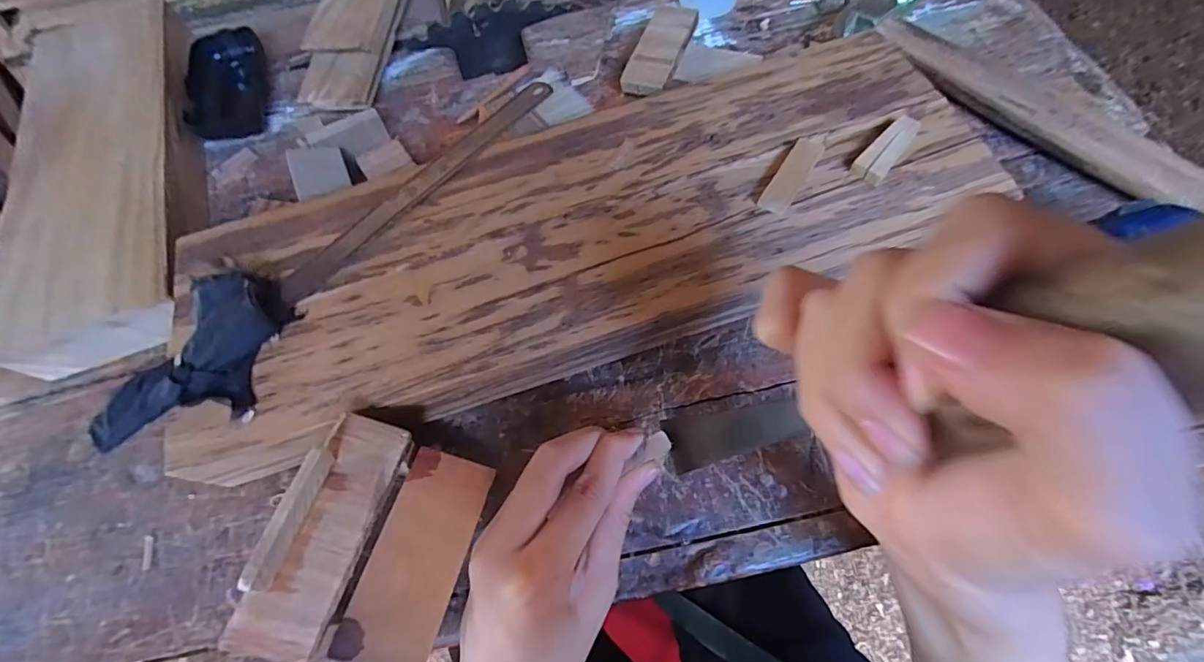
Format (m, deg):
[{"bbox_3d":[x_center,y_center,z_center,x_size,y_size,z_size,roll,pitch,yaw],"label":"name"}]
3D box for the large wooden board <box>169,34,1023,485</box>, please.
[{"bbox_3d":[-0.011,-0.059,0.292,0.437,0.030,0.149,-18,67,-3],"label":"large wooden board"}]

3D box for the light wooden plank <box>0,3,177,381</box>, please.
[{"bbox_3d":[-0.354,-0.128,0.365,0.115,0.029,0.330,-18,64,-5],"label":"light wooden plank"}]

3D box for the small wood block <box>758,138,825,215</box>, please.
[{"bbox_3d":[0.106,-0.088,0.280,0.015,0.008,0.055,31,71,16],"label":"small wood block"}]

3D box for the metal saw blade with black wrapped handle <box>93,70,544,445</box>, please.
[{"bbox_3d":[-0.142,-0.062,0.288,0.062,0.026,0.301,30,71,15],"label":"metal saw blade with black wrapped handle"}]

